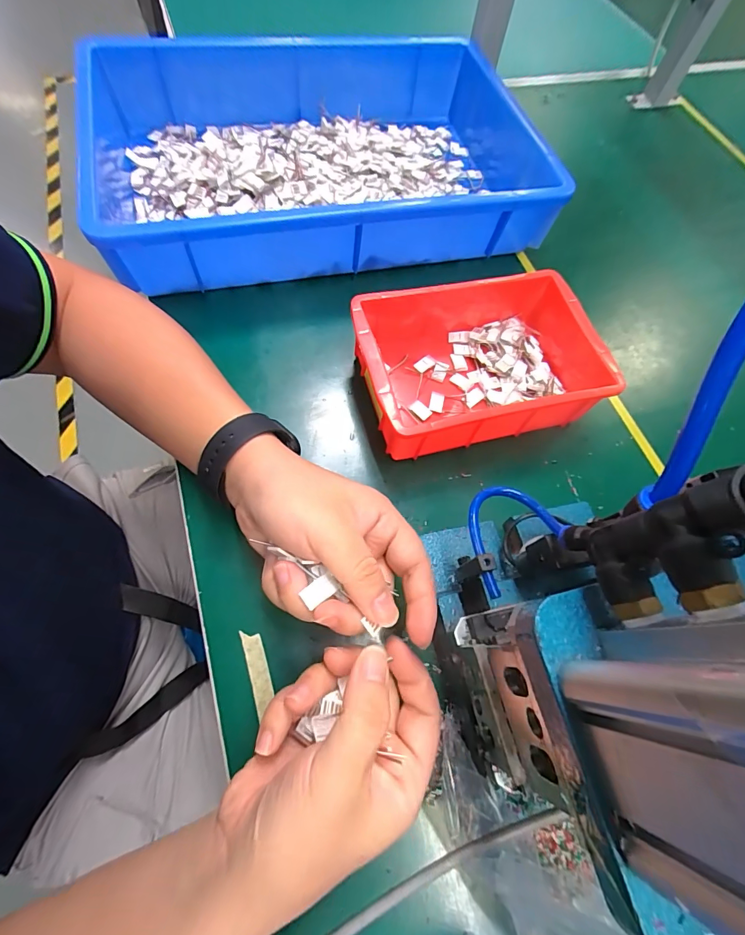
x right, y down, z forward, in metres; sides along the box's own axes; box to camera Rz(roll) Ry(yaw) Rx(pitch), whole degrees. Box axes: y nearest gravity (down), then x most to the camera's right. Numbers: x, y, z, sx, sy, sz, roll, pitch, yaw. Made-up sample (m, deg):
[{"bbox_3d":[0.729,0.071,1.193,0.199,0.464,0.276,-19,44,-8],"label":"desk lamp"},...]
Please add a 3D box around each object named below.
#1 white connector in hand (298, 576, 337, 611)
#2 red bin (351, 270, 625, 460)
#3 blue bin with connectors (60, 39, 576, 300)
[{"bbox_3d":[-0.029,0.068,0.222,0.016,0.004,0.011,-39,72,-17],"label":"white connector in hand"},{"bbox_3d":[0.092,-0.090,0.348,0.208,0.063,0.135,-11,69,-12],"label":"red bin"},{"bbox_3d":[-0.040,-0.322,0.414,0.439,0.106,0.271,-12,69,-12],"label":"blue bin with connectors"}]

